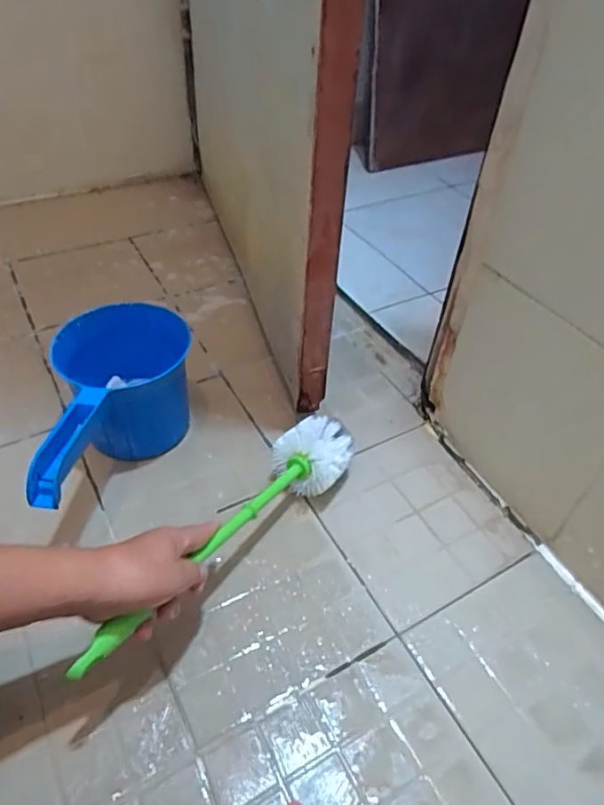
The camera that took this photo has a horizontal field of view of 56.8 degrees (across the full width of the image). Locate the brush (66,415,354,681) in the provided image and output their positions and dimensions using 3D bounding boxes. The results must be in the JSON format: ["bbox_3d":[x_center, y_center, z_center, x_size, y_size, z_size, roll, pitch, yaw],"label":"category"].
[{"bbox_3d":[-0.066,0.114,0.513,0.070,0.057,0.345,28,39,24],"label":"brush"}]

